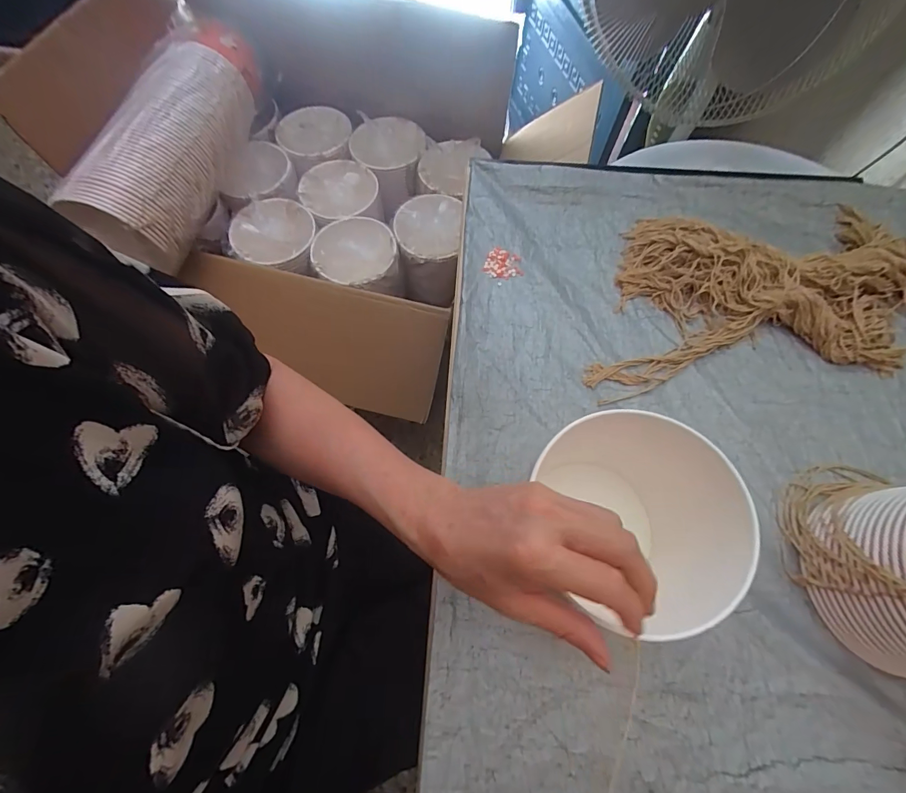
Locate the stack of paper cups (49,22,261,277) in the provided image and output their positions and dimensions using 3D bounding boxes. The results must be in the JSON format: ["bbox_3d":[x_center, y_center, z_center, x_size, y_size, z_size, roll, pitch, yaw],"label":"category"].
[{"bbox_3d":[-0.453,-0.439,0.704,0.134,0.150,0.491,12,68,5],"label":"stack of paper cups"}]

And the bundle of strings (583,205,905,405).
[{"bbox_3d":[0.375,-0.135,0.515,0.434,0.039,0.239,-6,68,-3],"label":"bundle of strings"}]

